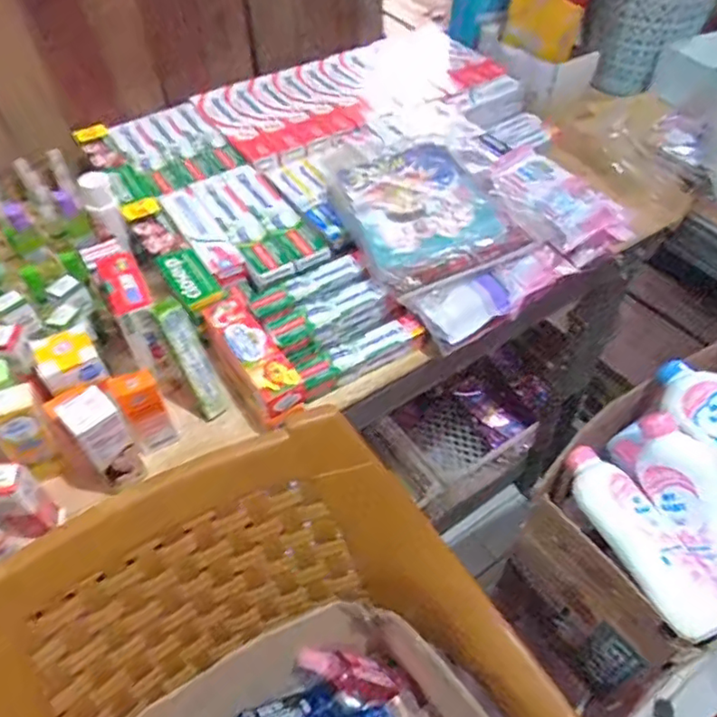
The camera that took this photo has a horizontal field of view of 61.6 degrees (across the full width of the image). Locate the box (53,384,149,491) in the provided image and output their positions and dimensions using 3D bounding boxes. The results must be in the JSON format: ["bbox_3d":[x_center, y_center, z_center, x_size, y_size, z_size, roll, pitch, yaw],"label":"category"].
[{"bbox_3d":[-0.237,0.080,0.571,0.042,0.108,0.045,-37,59,-26],"label":"box"}]

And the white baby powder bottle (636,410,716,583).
[{"bbox_3d":[0.360,0.160,0.637,0.061,0.048,0.209,-19,74,-14],"label":"white baby powder bottle"}]

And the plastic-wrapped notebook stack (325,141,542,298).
[{"bbox_3d":[0.077,-0.190,0.758,0.175,0.037,0.238,-18,52,-13],"label":"plastic-wrapped notebook stack"}]

